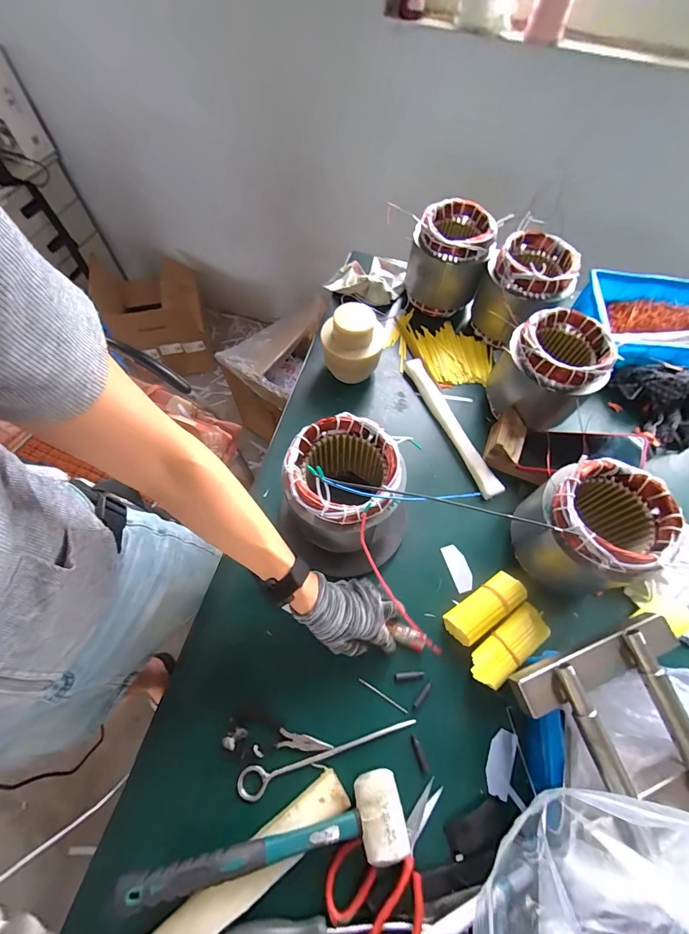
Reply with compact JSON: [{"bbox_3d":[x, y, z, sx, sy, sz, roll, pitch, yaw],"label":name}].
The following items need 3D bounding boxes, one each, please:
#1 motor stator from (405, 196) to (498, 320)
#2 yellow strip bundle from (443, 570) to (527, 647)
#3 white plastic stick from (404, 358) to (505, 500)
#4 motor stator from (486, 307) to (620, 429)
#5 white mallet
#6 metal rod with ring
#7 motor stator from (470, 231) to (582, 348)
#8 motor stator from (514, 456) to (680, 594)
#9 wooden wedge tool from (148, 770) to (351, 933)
[{"bbox_3d":[0.218,-0.418,0.744,0.135,0.164,0.133,25,65,11],"label":"motor stator"},{"bbox_3d":[0.199,0.201,0.518,0.116,0.044,0.049,-32,68,-17],"label":"yellow strip bundle"},{"bbox_3d":[0.191,-0.081,0.650,0.037,0.018,0.293,-21,65,-12],"label":"white plastic stick"},{"bbox_3d":[0.339,-0.157,0.619,0.148,0.154,0.148,1,62,-2],"label":"motor stator"},{"bbox_3d":[-0.079,0.393,0.384,0.289,0.049,0.080,-5,63,-5],"label":"white mallet"},{"bbox_3d":[-0.017,0.360,0.446,0.222,0.008,0.033,-10,63,-7],"label":"metal rod with ring"},{"bbox_3d":[0.336,-0.338,0.703,0.148,0.159,0.154,25,64,11],"label":"motor stator"},{"bbox_3d":[0.323,0.084,0.505,0.132,0.165,0.134,1,62,-2],"label":"motor stator"},{"bbox_3d":[-0.143,0.453,0.367,0.338,0.036,0.043,-32,68,-17],"label":"wooden wedge tool"}]

